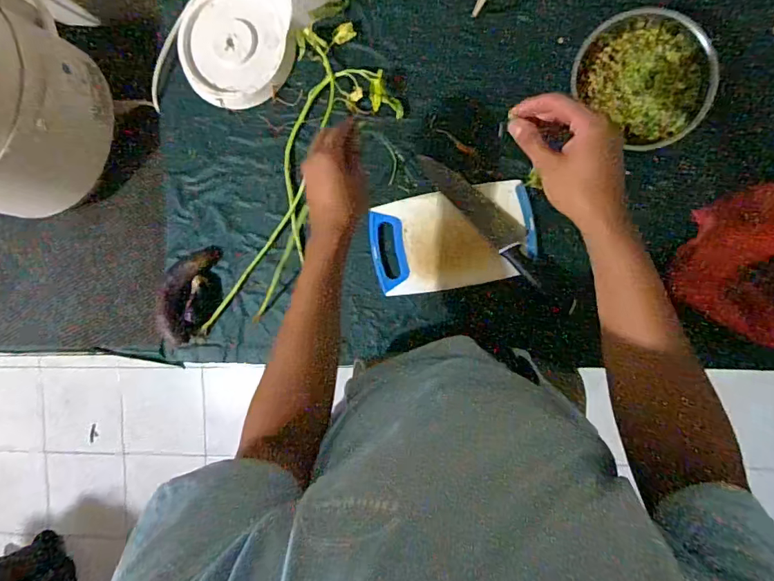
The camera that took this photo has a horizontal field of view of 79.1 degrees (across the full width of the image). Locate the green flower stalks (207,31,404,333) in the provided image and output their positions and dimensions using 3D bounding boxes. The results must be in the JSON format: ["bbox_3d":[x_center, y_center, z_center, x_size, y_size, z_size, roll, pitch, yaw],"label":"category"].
[{"bbox_3d":[-0.124,-0.145,0.707,0.175,0.043,0.520,22,94,5],"label":"green flower stalks"}]

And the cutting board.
[{"bbox_3d":[0.097,-0.076,0.696,0.237,0.012,0.141,-13,90,7],"label":"cutting board"}]

